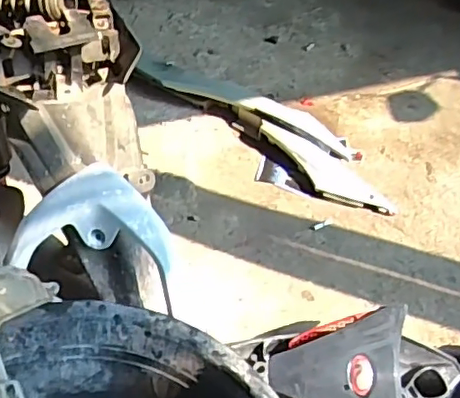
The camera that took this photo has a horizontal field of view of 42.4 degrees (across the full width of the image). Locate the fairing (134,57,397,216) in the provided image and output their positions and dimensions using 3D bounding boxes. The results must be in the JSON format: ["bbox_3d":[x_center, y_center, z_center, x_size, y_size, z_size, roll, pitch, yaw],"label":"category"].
[{"bbox_3d":[0.068,-0.162,1.302,0.668,0.065,0.193,31,53,26],"label":"fairing"}]

